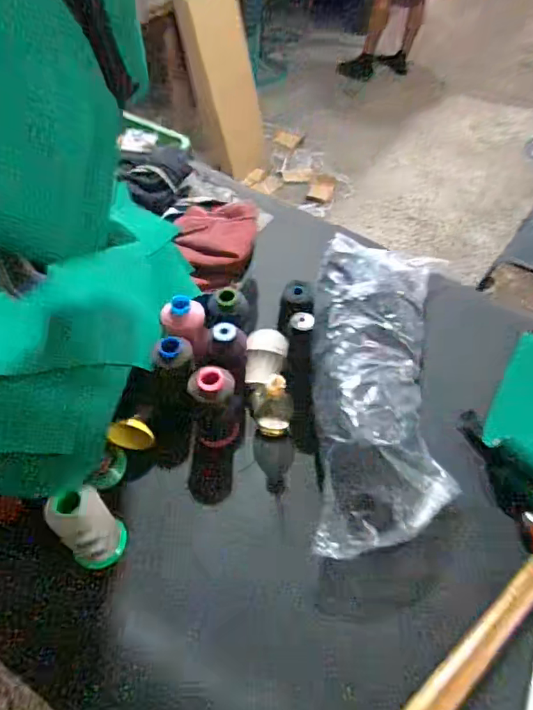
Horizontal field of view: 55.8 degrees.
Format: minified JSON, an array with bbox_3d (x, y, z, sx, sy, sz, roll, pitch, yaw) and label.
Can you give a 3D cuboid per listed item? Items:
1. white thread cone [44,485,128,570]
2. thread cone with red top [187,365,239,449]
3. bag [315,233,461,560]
[{"bbox_3d":[-0.190,0.192,0.550,0.056,0.136,0.048,-32,59,-24],"label":"white thread cone"},{"bbox_3d":[-0.064,0.063,0.636,0.057,0.129,0.055,1,52,-1],"label":"thread cone with red top"},{"bbox_3d":[0.157,0.007,0.677,0.184,0.077,0.509,5,52,2],"label":"bag"}]

